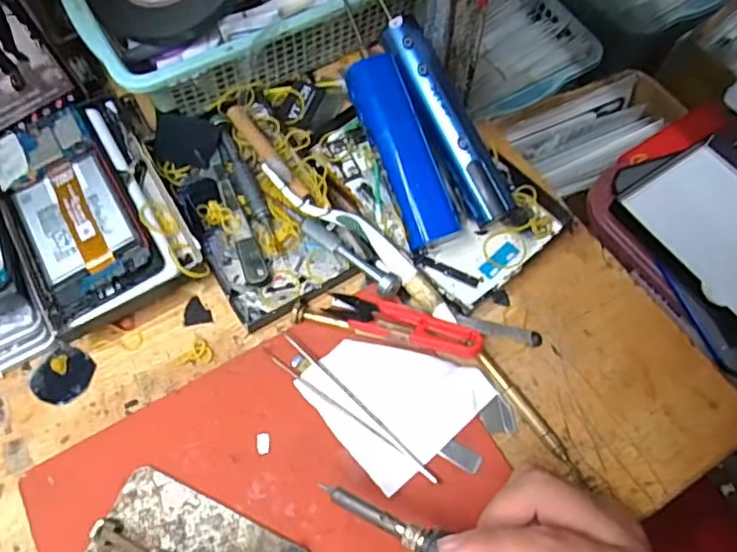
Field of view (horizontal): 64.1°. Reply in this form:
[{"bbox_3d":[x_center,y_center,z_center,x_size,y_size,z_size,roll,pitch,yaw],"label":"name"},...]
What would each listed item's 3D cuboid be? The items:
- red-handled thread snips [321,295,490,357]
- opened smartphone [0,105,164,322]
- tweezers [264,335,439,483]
[{"bbox_3d":[0.021,0.030,0.372,0.098,0.022,0.027,14,67,8],"label":"red-handled thread snips"},{"bbox_3d":[-0.204,-0.051,0.400,0.072,0.009,0.160,-29,67,-11],"label":"opened smartphone"},{"bbox_3d":[-0.011,0.079,0.355,0.127,0.006,0.018,39,72,17],"label":"tweezers"}]

